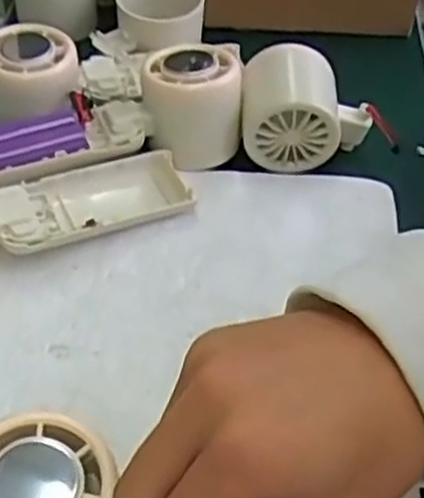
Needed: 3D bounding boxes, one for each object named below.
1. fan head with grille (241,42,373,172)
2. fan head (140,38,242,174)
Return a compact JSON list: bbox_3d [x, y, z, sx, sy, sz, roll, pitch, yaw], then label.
[{"bbox_3d":[0.055,-0.084,0.457,0.073,0.049,0.051,5,49,3],"label":"fan head with grille"},{"bbox_3d":[-0.011,-0.086,0.453,0.054,0.057,0.047,-2,49,-3],"label":"fan head"}]

